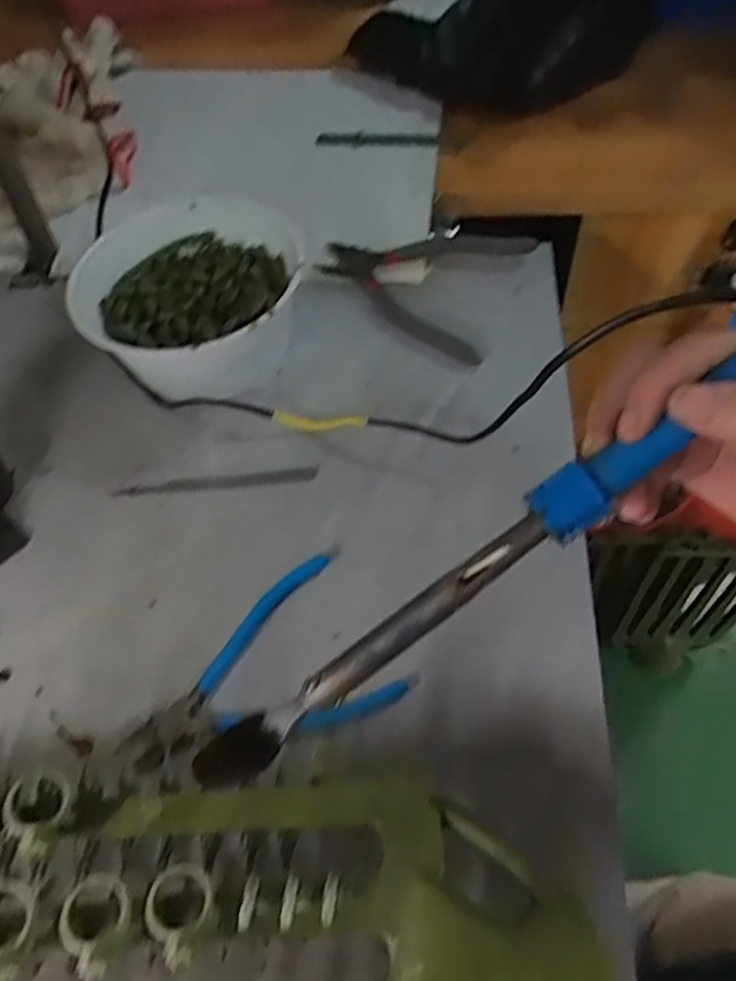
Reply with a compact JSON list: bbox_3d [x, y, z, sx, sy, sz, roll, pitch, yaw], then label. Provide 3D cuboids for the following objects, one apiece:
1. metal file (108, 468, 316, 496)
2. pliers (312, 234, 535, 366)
[{"bbox_3d":[-0.106,-0.006,0.481,0.139,0.007,0.011,-3,56,3],"label":"metal file"},{"bbox_3d":[0.037,-0.181,0.576,0.167,0.014,0.146,20,60,17],"label":"pliers"}]

